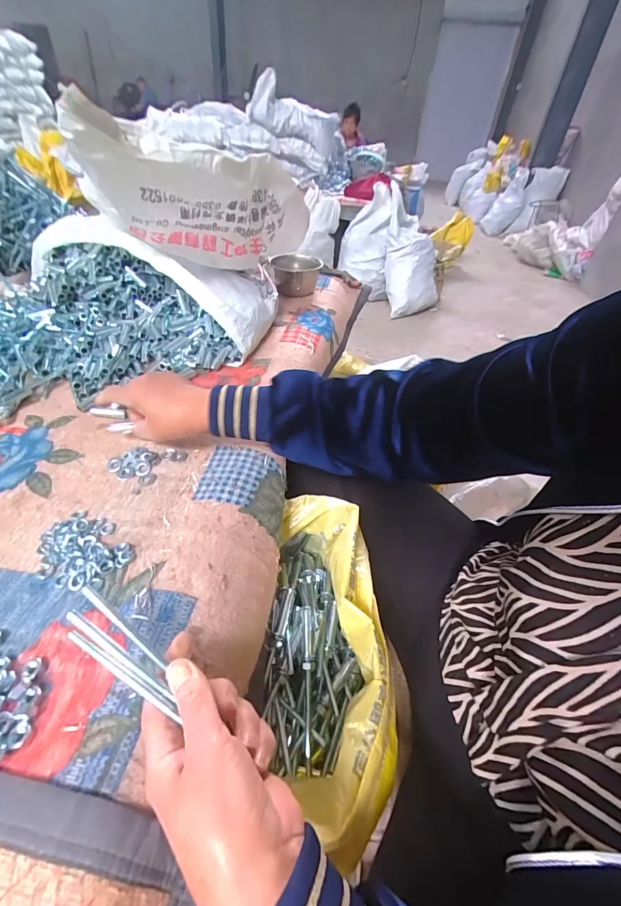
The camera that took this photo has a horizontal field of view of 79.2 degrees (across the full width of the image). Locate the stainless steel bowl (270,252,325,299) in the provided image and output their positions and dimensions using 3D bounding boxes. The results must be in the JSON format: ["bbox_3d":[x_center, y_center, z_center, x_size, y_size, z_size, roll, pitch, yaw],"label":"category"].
[{"bbox_3d":[-0.037,-0.425,0.883,0.113,0.070,0.136,-2,42,-9],"label":"stainless steel bowl"}]

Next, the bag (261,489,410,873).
[{"bbox_3d":[0.012,0.188,0.389,0.118,0.129,0.304,2,41,-4],"label":"bag"}]

